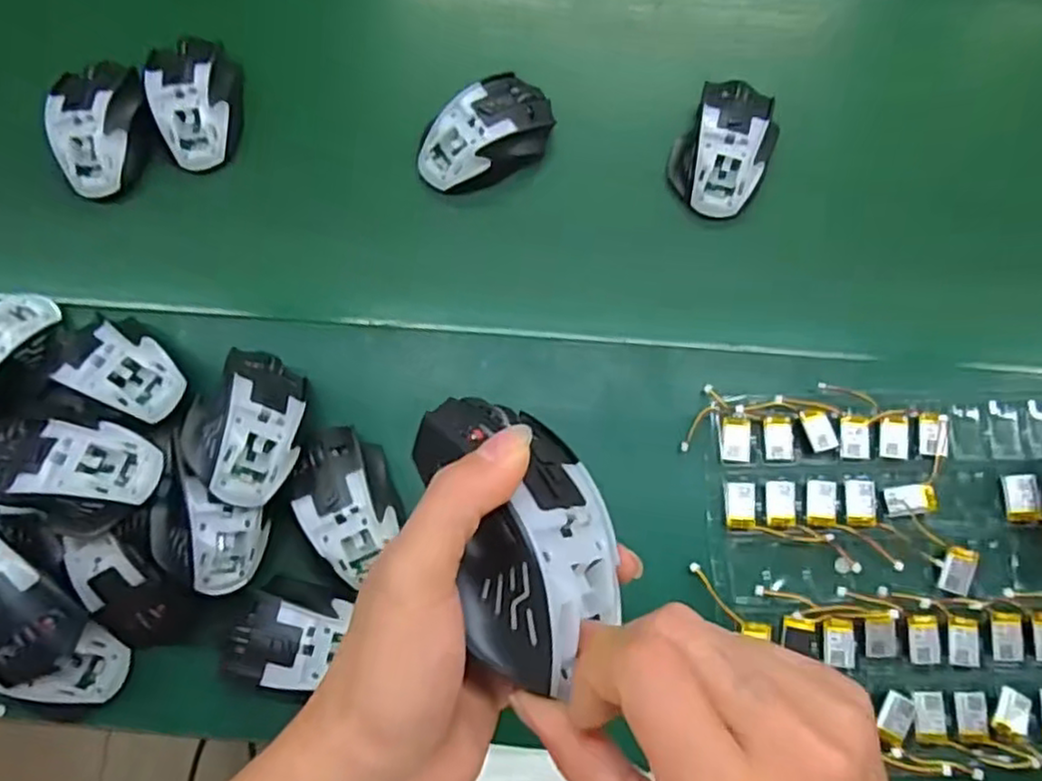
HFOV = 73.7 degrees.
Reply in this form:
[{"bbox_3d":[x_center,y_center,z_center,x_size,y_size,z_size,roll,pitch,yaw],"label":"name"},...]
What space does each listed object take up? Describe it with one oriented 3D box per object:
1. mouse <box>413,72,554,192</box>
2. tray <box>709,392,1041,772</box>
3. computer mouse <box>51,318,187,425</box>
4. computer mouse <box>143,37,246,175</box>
[{"bbox_3d":[-0.028,-0.206,0.557,0.112,0.037,0.067,-40,81,-8],"label":"mouse"},{"bbox_3d":[0.287,0.121,0.478,0.282,0.013,0.242,-2,76,0],"label":"tray"},{"bbox_3d":[-0.277,-0.017,0.490,0.082,0.034,0.060,25,79,5],"label":"computer mouse"},{"bbox_3d":[-0.262,-0.240,0.566,0.063,0.045,0.104,-8,78,-1],"label":"computer mouse"}]

